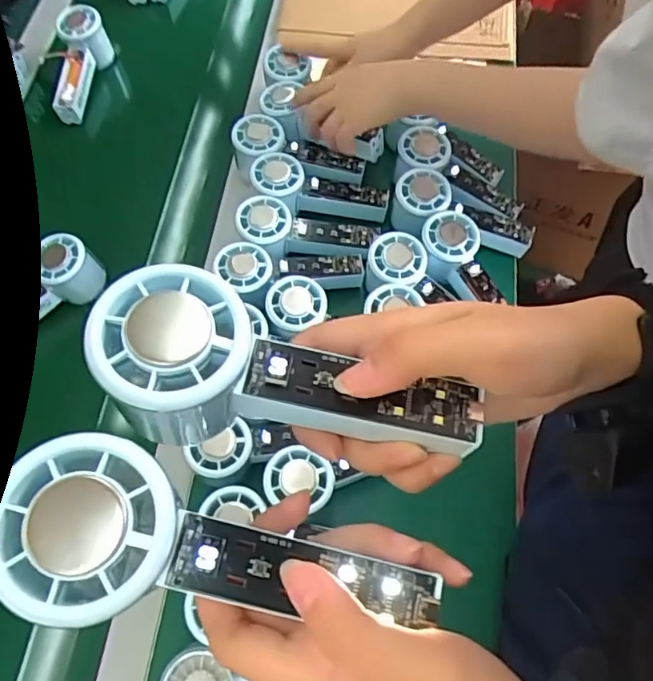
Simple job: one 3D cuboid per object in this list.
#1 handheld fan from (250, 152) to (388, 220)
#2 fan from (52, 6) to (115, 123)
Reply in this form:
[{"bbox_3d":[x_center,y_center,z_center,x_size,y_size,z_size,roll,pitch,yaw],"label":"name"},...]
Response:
[{"bbox_3d":[-0.009,-0.161,0.623,0.146,0.041,0.057,13,65,-9],"label":"handheld fan"},{"bbox_3d":[-0.322,-0.349,0.738,0.052,0.060,0.143,8,79,5],"label":"fan"}]

